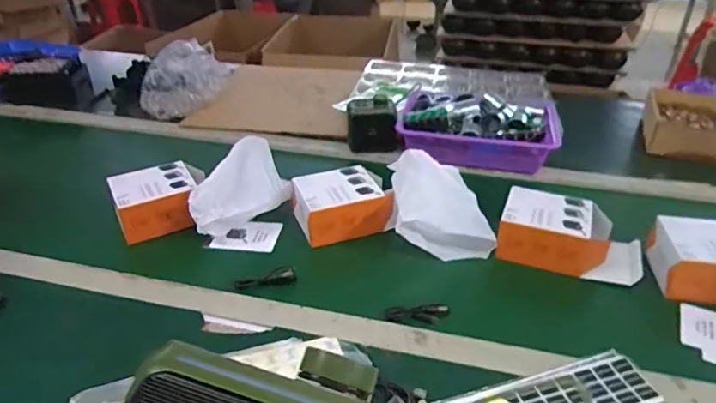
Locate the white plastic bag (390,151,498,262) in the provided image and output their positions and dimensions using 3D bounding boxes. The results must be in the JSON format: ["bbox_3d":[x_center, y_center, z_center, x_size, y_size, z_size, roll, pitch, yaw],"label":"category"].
[{"bbox_3d":[0.117,0.002,0.761,0.129,0.079,0.169,1,32,-1],"label":"white plastic bag"}]

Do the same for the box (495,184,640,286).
[{"bbox_3d":[0.287,0.045,0.696,0.175,0.056,0.101,18,36,23],"label":"box"}]

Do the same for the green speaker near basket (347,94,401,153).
[{"bbox_3d":[0.029,-0.143,0.957,0.094,0.101,0.027,0,32,-3],"label":"green speaker near basket"}]

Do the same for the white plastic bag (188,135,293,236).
[{"bbox_3d":[-0.167,-0.020,0.776,0.093,0.080,0.179,12,34,15],"label":"white plastic bag"}]

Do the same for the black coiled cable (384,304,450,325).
[{"bbox_3d":[0.070,0.132,0.614,0.075,0.016,0.020,0,32,-2],"label":"black coiled cable"}]

